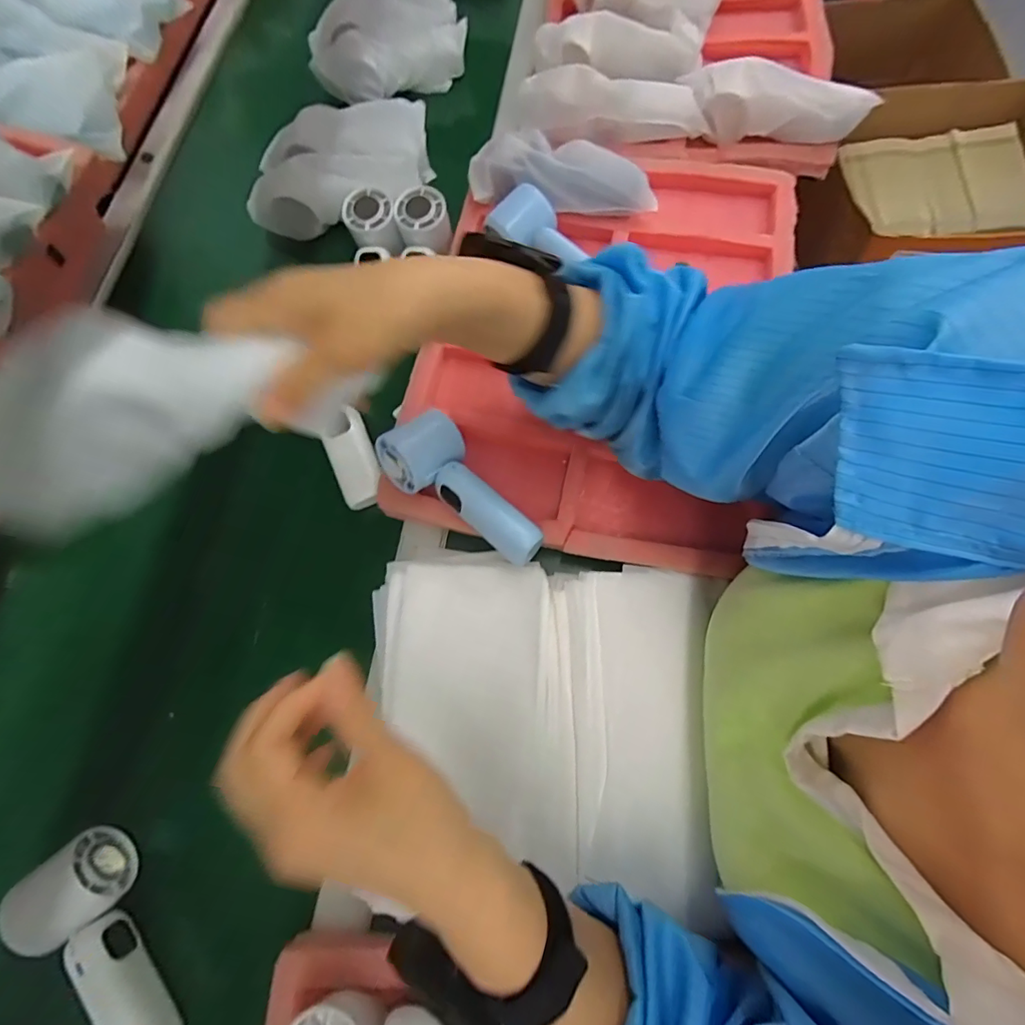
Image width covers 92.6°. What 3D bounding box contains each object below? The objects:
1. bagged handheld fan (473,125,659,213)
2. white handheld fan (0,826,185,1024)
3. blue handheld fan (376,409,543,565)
[{"bbox_3d":[0.048,-0.340,0.496,0.186,0.049,0.061,9,74,4],"label":"bagged handheld fan"},{"bbox_3d":[-0.282,0.306,0.342,0.152,0.048,0.055,42,79,12],"label":"white handheld fan"},{"bbox_3d":[-0.042,-0.013,0.400,0.064,0.055,0.147,-40,76,-10],"label":"blue handheld fan"}]

